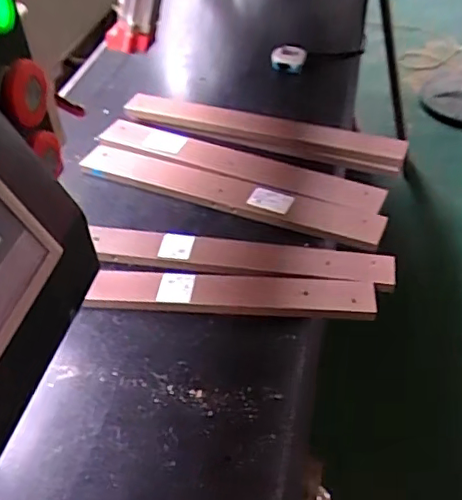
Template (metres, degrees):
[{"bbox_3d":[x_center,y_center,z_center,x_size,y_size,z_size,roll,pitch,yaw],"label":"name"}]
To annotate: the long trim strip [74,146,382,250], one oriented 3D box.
[{"bbox_3d":[-0.013,-0.092,0.879,0.489,0.021,0.073,16,47,21],"label":"long trim strip"}]

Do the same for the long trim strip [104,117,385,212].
[{"bbox_3d":[0.004,-0.147,0.942,0.498,0.014,0.093,18,41,25],"label":"long trim strip"}]

